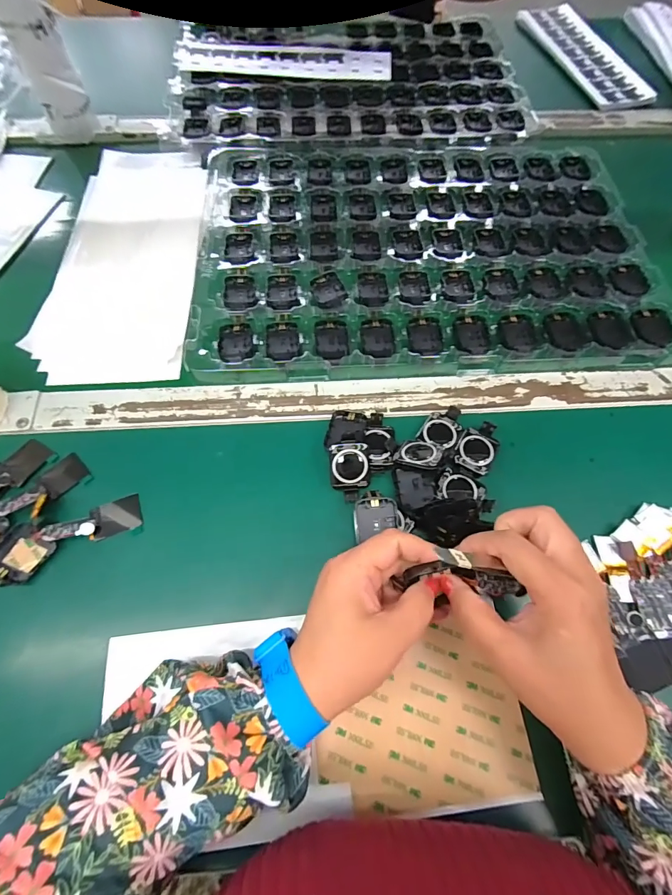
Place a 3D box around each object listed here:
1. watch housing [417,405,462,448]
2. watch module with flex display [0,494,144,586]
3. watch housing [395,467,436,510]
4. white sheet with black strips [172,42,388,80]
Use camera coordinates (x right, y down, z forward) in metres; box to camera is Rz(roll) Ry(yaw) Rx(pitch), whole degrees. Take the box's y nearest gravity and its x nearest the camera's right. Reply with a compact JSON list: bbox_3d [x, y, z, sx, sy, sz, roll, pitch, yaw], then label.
[{"bbox_3d":[0.096,-0.018,0.362,0.031,0.011,0.042,30,69,11],"label":"watch housing"},{"bbox_3d":[-0.207,0.068,0.311,0.106,0.018,0.035,-22,69,-11],"label":"watch module with flex display"},{"bbox_3d":[0.066,0.033,0.334,0.032,0.010,0.037,-16,65,21],"label":"watch housing"},{"bbox_3d":[-0.074,-0.557,0.586,0.306,0.008,0.067,2,67,-1],"label":"white sheet with black strips"}]

